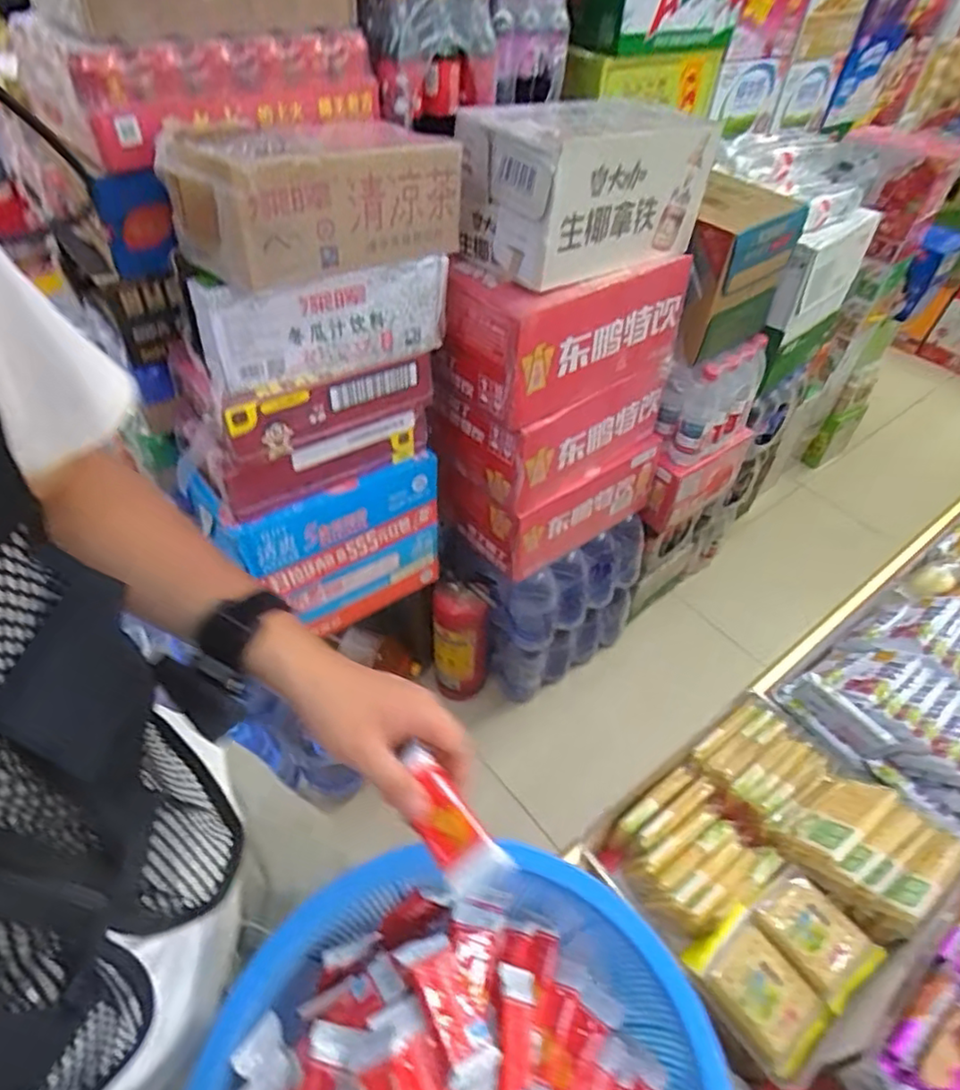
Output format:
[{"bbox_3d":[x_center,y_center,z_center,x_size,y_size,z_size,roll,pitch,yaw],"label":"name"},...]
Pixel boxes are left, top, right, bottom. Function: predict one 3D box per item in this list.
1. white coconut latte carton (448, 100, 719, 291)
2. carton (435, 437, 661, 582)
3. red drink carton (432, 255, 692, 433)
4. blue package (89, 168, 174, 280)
[{"bbox_3d":[0.150,-0.556,0.973,0.327,0.182,0.230,-26,54,-26],"label":"white coconut latte carton"},{"bbox_3d":[0.145,-0.131,1.345,0.407,0.193,0.255,-27,55,-26],"label":"carton"},{"bbox_3d":[0.139,-0.377,1.067,0.388,0.194,0.195,-27,55,-26],"label":"red drink carton"},{"bbox_3d":[-0.434,-0.404,0.800,0.107,0.116,0.011,3,38,16],"label":"blue package"}]

